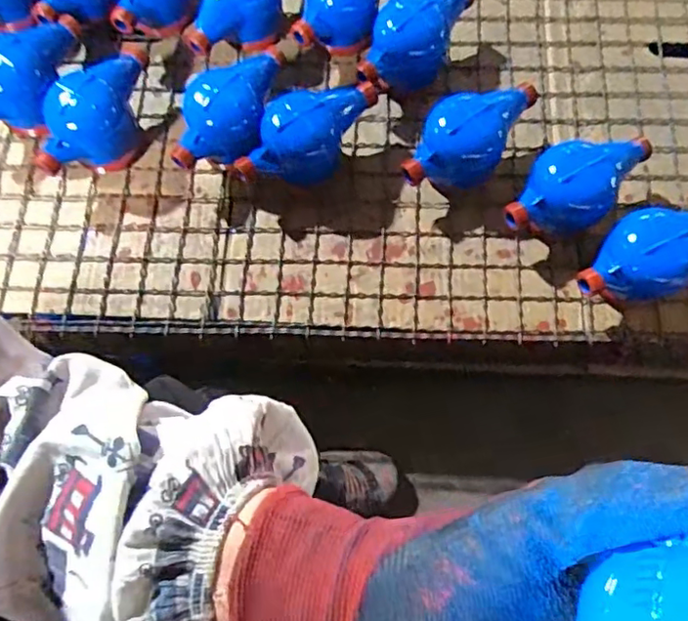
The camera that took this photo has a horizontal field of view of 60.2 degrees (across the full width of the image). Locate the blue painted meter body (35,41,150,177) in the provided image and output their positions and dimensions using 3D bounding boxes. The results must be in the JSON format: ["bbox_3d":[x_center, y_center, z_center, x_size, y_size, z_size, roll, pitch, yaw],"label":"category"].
[{"bbox_3d":[-0.255,-0.201,0.623,0.075,0.080,0.155,41,78,10],"label":"blue painted meter body"}]

